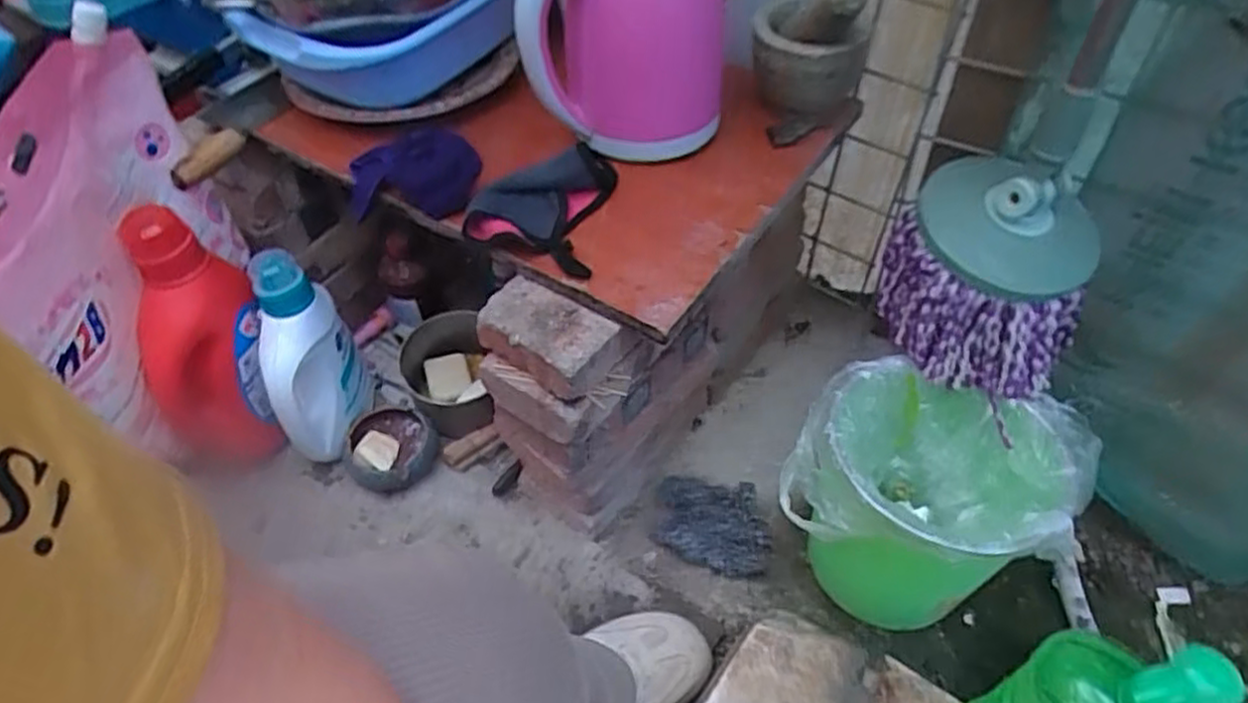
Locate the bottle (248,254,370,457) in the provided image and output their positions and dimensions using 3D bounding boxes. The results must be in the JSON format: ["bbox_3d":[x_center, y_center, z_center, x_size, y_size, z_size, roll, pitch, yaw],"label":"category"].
[{"bbox_3d":[-0.354,-0.003,0.838,0.088,0.243,0.095,-7,28,-4],"label":"bottle"}]

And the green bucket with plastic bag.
[{"bbox_3d":[0.293,0.154,0.743,0.260,0.206,0.187,10,50,11],"label":"green bucket with plastic bag"}]

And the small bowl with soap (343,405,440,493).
[{"bbox_3d":[-0.273,0.118,0.881,0.103,0.055,0.098,-1,49,1],"label":"small bowl with soap"}]

